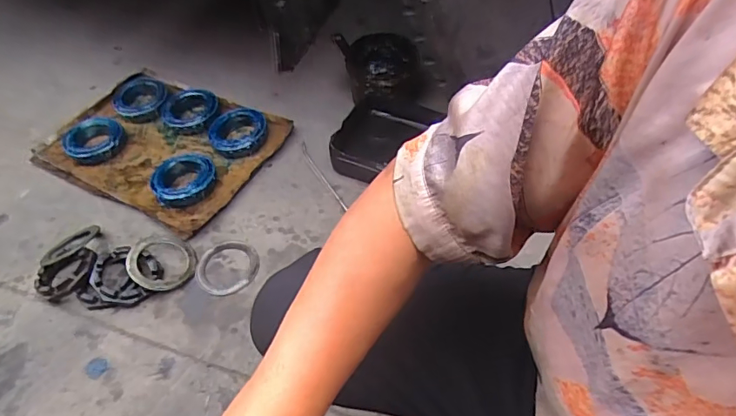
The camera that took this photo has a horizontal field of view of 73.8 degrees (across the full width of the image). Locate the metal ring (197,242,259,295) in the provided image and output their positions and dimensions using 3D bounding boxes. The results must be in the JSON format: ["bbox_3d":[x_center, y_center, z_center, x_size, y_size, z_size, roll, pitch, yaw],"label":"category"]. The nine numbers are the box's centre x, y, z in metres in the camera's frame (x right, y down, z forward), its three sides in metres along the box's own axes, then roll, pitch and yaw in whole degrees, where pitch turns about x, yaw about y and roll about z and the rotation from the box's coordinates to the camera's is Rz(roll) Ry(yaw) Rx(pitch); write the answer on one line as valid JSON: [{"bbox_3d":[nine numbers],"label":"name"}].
[{"bbox_3d":[-0.276,0.116,0.965,0.120,0.013,0.114,-2,51,2],"label":"metal ring"}]

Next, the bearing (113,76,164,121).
[{"bbox_3d":[-0.609,-0.294,1.308,0.138,0.046,0.145,-14,51,-7],"label":"bearing"}]

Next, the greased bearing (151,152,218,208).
[{"bbox_3d":[-0.414,-0.065,1.100,0.141,0.057,0.132,-2,51,2],"label":"greased bearing"}]

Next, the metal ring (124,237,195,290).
[{"bbox_3d":[-0.401,0.107,0.959,0.124,0.016,0.124,10,49,-11],"label":"metal ring"}]

